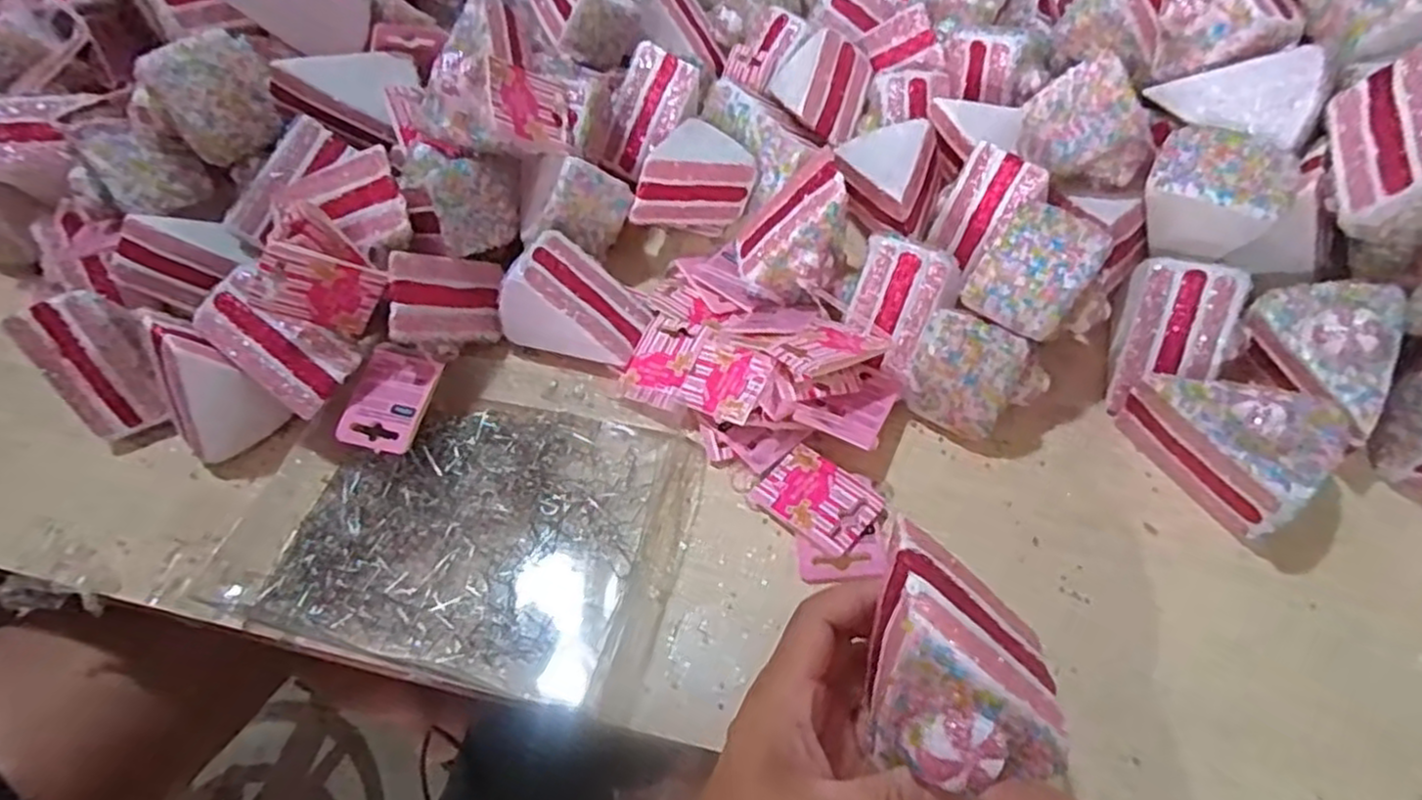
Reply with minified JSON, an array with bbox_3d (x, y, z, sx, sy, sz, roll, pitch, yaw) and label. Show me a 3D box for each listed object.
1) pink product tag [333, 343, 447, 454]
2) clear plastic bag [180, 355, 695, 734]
[{"bbox_3d":[-0.189,0.001,0.430,0.045,0.010,0.063,21,82,4],"label":"pink product tag"},{"bbox_3d":[-0.141,0.055,0.418,0.255,0.013,0.188,9,57,11],"label":"clear plastic bag"}]

